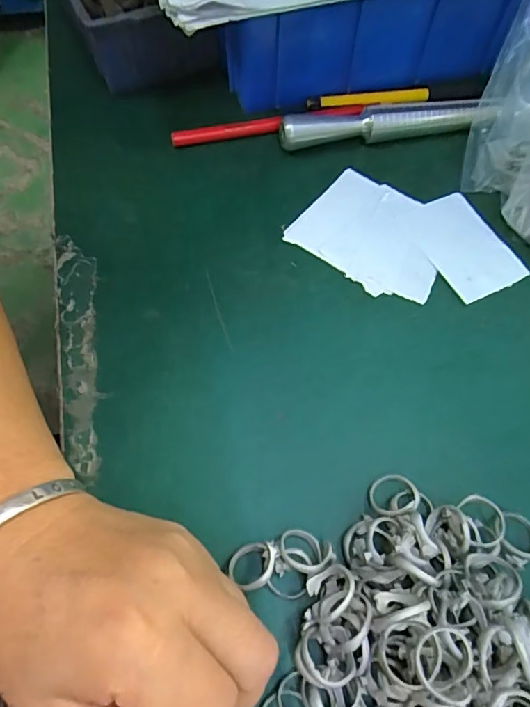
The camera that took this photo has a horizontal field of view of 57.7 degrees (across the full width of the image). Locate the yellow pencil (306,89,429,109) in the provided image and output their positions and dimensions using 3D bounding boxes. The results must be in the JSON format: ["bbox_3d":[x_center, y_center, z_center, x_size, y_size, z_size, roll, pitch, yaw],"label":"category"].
[{"bbox_3d":[0.075,-0.184,0.349,0.087,0.010,0.007,-2,63,-1],"label":"yellow pencil"}]

